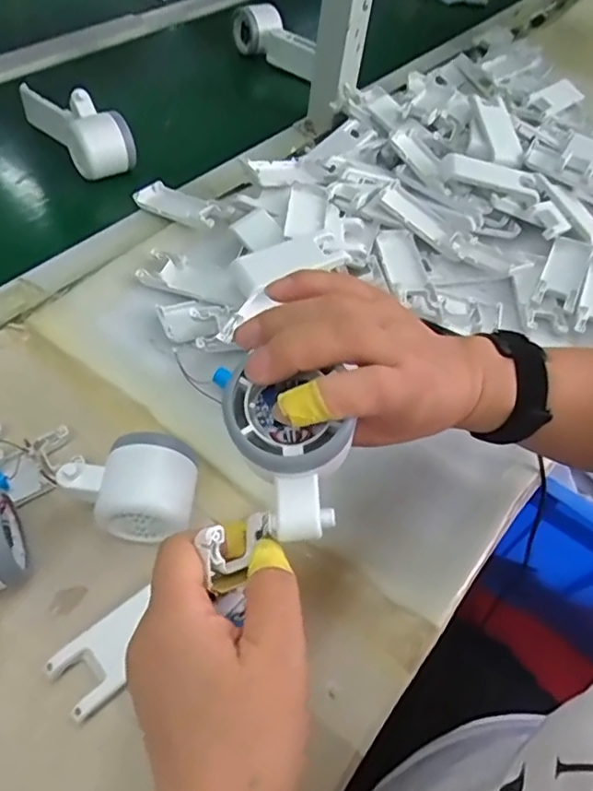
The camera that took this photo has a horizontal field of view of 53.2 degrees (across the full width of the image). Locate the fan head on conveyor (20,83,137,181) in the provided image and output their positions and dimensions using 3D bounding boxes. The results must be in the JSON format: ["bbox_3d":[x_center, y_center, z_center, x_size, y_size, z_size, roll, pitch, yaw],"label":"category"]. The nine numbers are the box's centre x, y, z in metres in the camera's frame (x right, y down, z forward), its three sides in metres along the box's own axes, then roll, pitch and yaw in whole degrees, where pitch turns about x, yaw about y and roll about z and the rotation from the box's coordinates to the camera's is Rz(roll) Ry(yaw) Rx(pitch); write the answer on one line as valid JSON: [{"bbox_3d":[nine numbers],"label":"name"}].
[{"bbox_3d":[-0.227,-0.284,0.610,0.052,0.068,0.148,-35,65,-26],"label":"fan head on conveyor"}]

